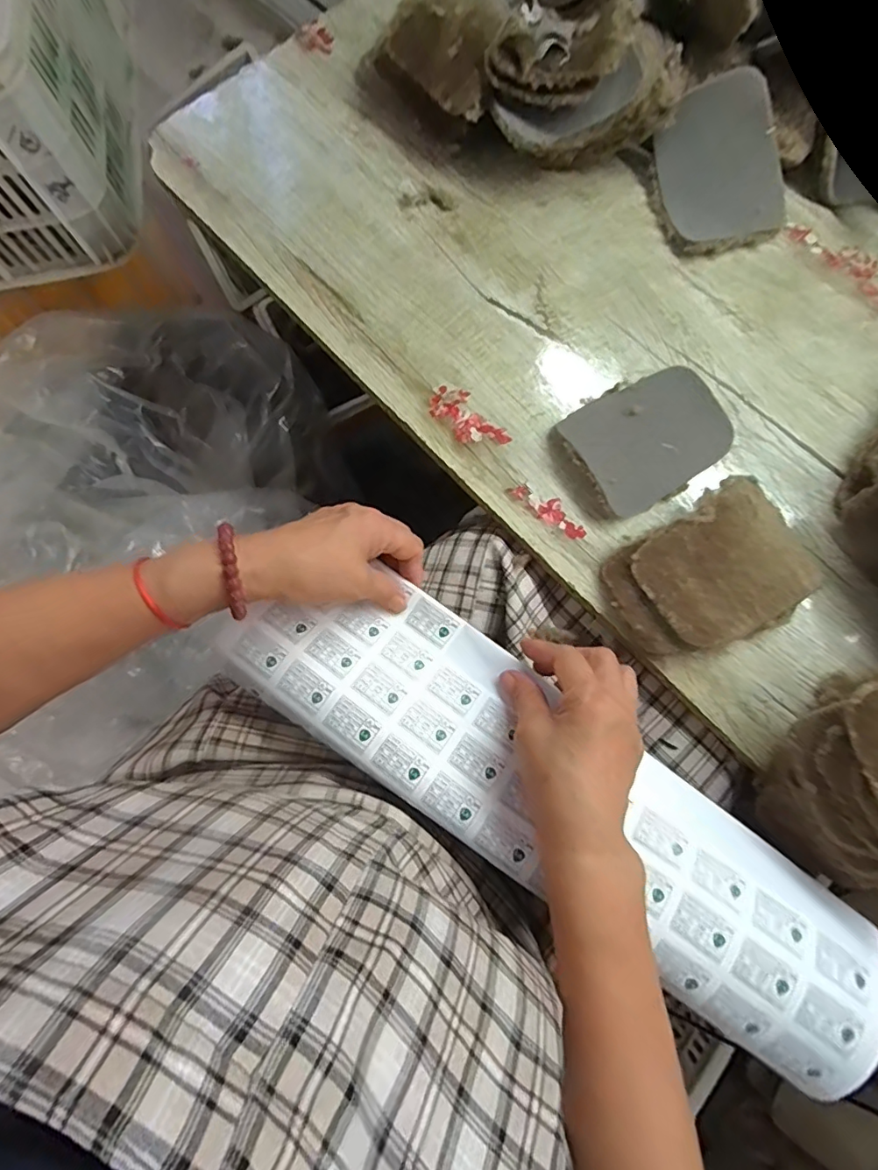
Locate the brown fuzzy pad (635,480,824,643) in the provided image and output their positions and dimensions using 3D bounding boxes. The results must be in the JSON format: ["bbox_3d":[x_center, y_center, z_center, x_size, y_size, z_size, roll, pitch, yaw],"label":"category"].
[{"bbox_3d":[0.208,-0.012,0.379,0.125,0.018,0.095,-36,80,-8],"label":"brown fuzzy pad"}]

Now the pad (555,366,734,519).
[{"bbox_3d":[0.161,-0.115,0.410,0.124,0.019,0.096,-29,79,-7],"label":"pad"}]

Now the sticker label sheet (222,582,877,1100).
[{"bbox_3d":[0.071,0.129,0.344,0.440,0.030,0.117,33,79,8],"label":"sticker label sheet"}]

